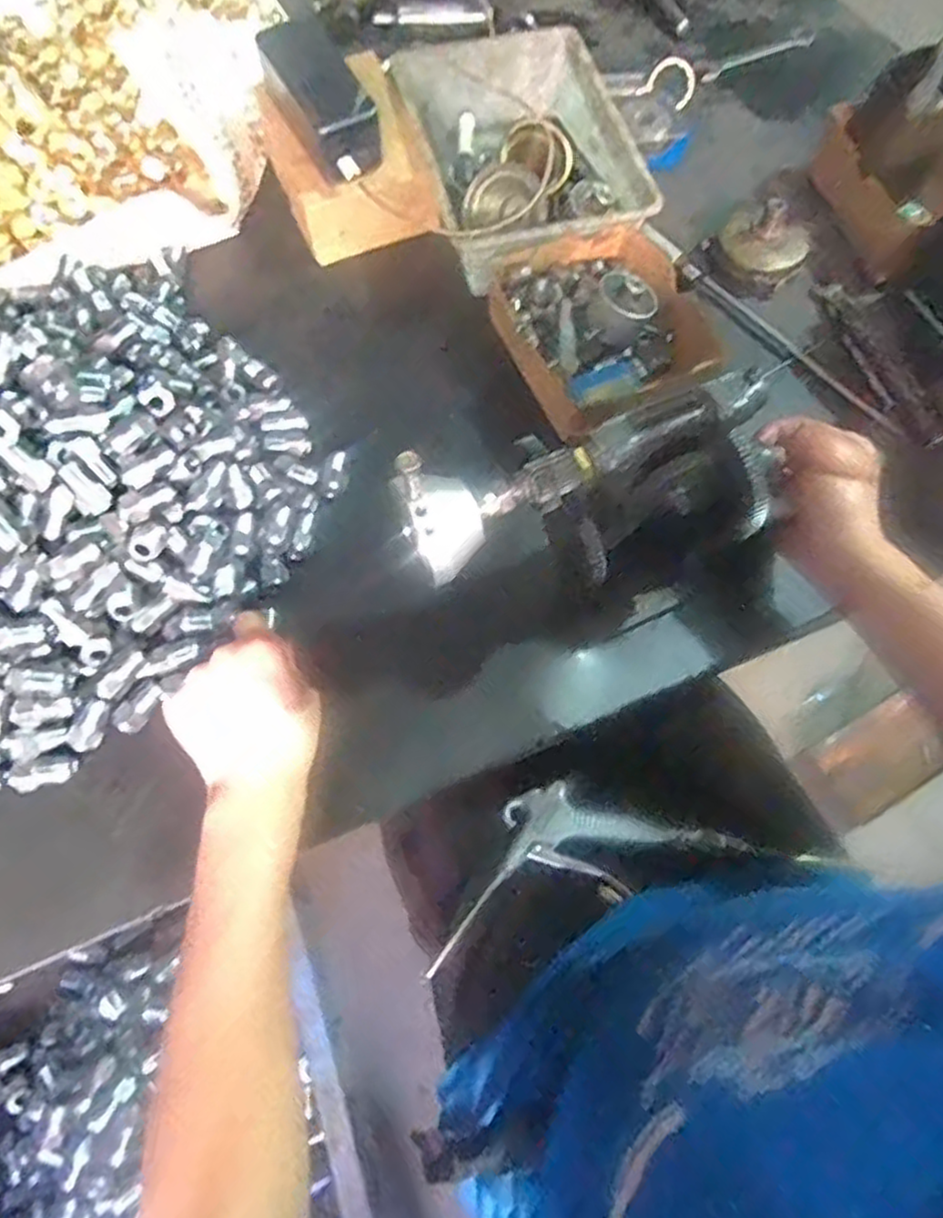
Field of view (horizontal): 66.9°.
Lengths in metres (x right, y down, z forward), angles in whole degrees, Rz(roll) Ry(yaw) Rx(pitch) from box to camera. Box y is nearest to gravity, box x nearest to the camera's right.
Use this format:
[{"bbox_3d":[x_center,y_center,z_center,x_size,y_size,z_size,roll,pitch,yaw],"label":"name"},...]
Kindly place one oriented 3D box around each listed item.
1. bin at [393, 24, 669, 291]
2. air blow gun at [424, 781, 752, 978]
[{"bbox_3d":[0.041,-0.398,0.624,0.174,0.055,0.252,-17,67,-8],"label":"bin"},{"bbox_3d":[0.075,0.184,0.552,0.245,0.038,0.097,-16,68,-8],"label":"air blow gun"}]

